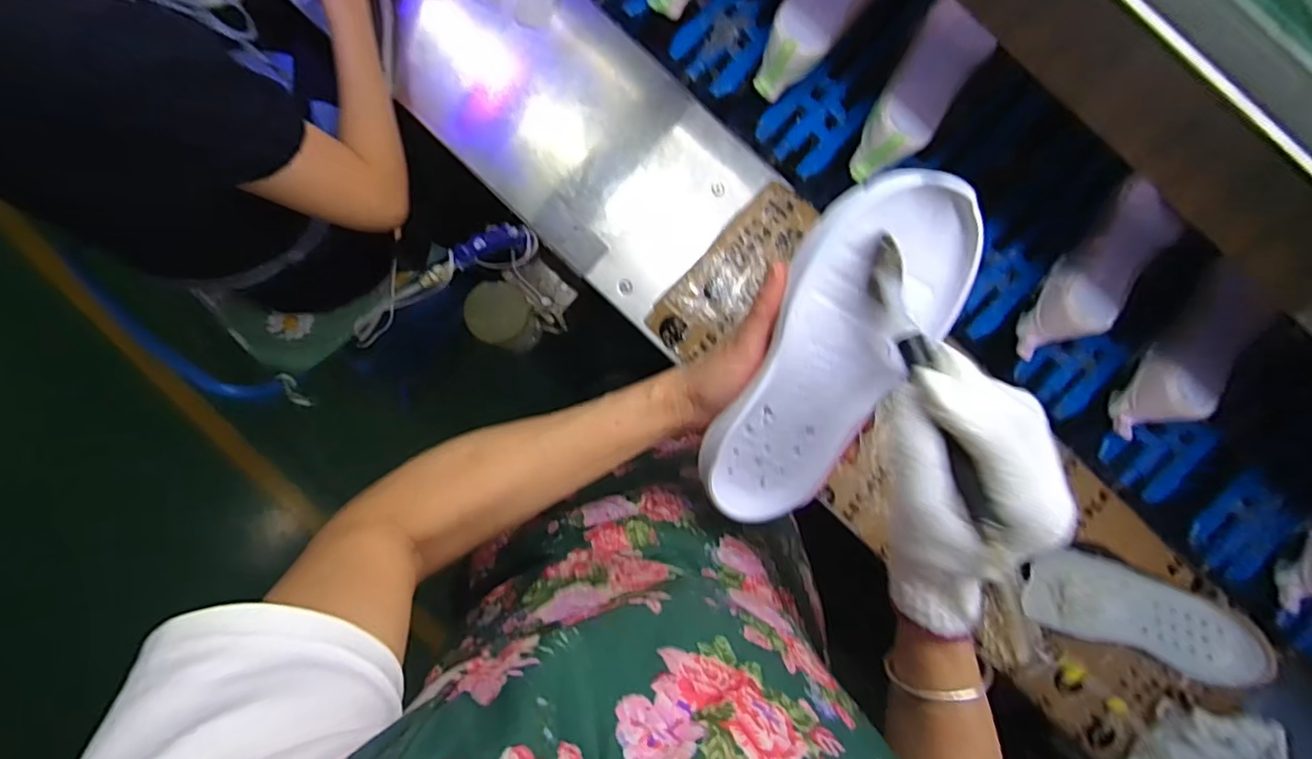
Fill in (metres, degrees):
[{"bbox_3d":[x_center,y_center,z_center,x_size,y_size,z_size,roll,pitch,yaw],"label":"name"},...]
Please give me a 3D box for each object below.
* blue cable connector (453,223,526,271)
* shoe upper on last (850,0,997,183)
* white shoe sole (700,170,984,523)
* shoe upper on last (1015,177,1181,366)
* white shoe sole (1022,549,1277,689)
[{"bbox_3d":[-0.171,-0.138,0.618,0.030,0.089,0.026,45,129,2],"label":"blue cable connector"},{"bbox_3d":[0.281,-0.302,0.663,0.081,0.077,0.181,34,92,3],"label":"shoe upper on last"},{"bbox_3d":[0.101,-0.005,0.357,0.086,0.027,0.235,26,120,3],"label":"white shoe sole"},{"bbox_3d":[0.457,-0.107,0.635,0.071,0.081,0.188,36,92,3],"label":"shoe upper on last"},{"bbox_3d":[0.456,0.224,0.567,0.183,0.020,0.082,18,92,27],"label":"white shoe sole"}]

